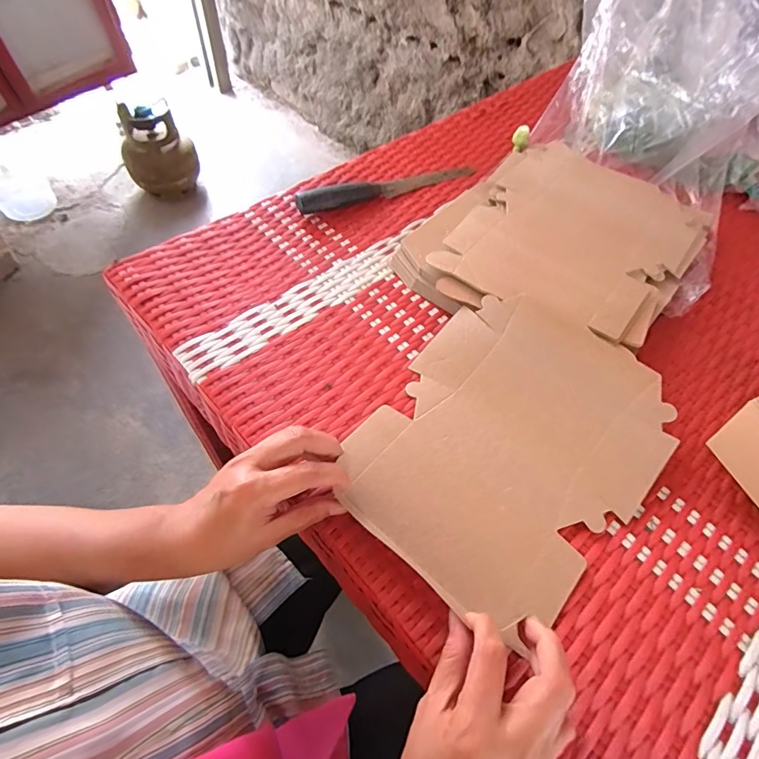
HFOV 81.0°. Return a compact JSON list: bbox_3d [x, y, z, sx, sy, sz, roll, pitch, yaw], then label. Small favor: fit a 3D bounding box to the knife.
[{"bbox_3d":[0.014,-0.249,0.560,0.248,0.024,0.028,-22,61,-17],"label":"knife"}]

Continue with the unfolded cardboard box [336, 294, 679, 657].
[{"bbox_3d":[0.106,0.047,0.368,0.204,0.031,0.261,38,62,19],"label":"unfolded cardboard box"}]

